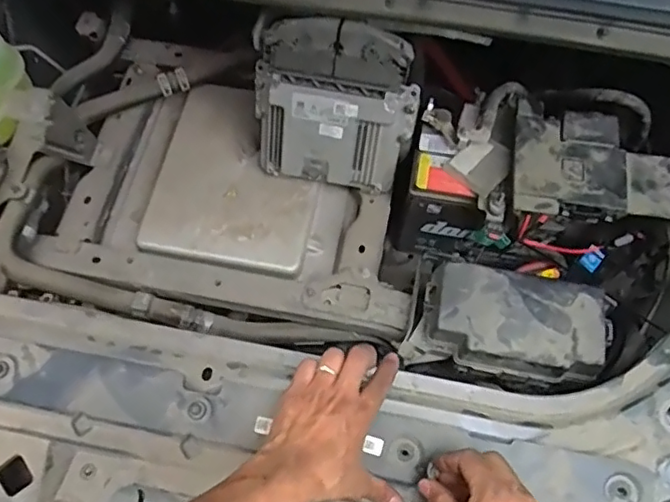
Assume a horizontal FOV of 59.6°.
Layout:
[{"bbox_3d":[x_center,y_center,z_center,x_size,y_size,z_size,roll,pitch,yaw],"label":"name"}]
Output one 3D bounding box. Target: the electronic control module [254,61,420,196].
[{"bbox_3d":[-0.005,-0.146,0.733,0.192,0.144,0.033,8,41,0],"label":"electronic control module"}]

